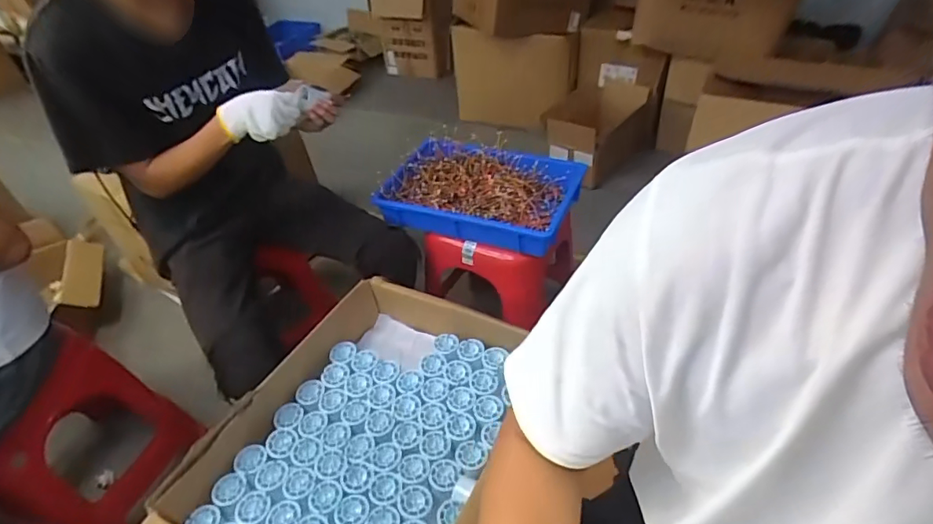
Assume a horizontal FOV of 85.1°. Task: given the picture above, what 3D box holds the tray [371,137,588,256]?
[{"bbox_3d":[0.031,-0.177,1.220,0.423,0.080,0.324,13,45,20],"label":"tray"}]

